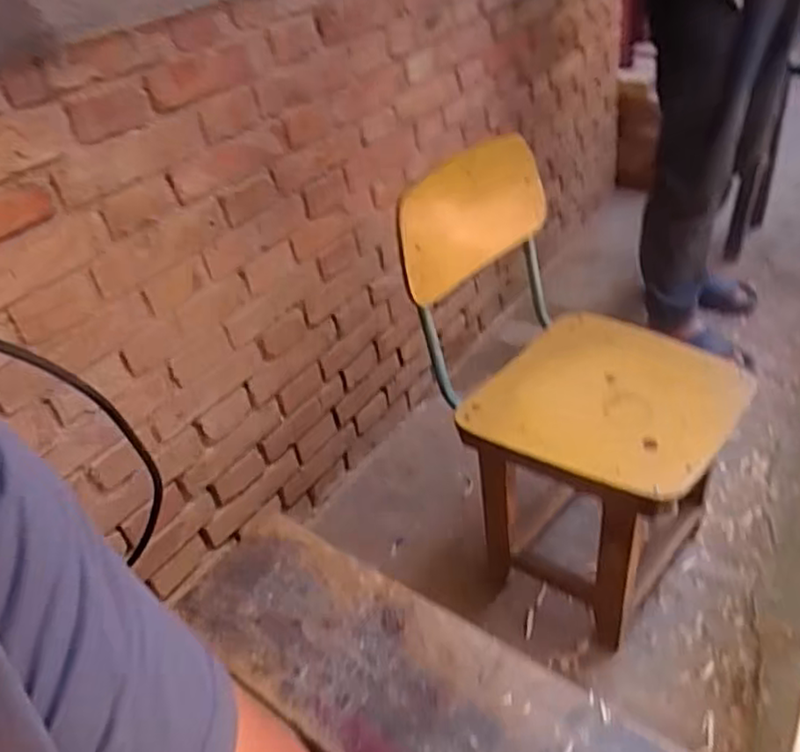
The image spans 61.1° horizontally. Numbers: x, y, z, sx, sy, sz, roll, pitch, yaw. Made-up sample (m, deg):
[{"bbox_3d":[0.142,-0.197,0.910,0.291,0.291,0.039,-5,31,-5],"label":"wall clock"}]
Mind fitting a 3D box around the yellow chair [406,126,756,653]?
[{"bbox_3d":[0.257,0.022,1.072,0.464,0.591,0.360,21,46,35],"label":"yellow chair"}]

